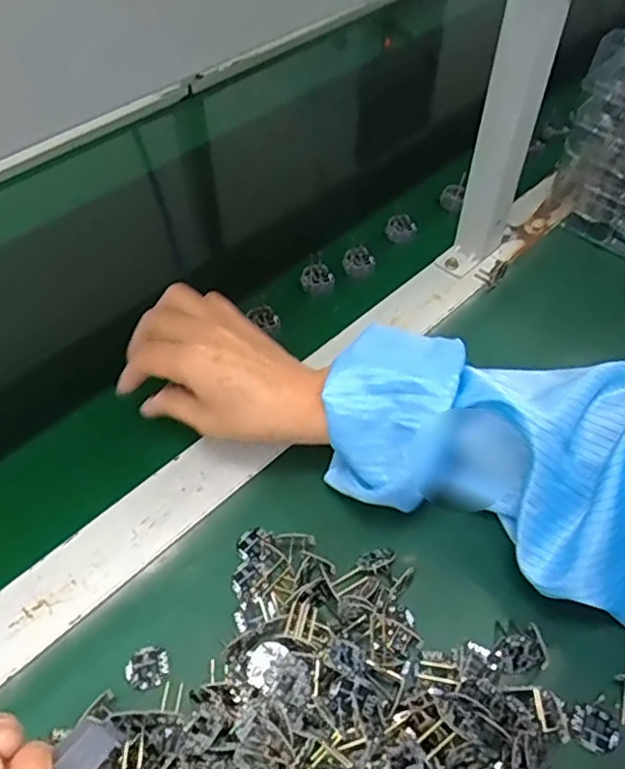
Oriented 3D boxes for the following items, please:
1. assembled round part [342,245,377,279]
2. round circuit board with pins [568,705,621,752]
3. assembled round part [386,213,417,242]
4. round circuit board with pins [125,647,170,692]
[{"bbox_3d":[0.042,-0.111,0.573,0.029,0.014,0.026,4,52,3],"label":"assembled round part"},{"bbox_3d":[0.151,0.184,0.339,0.024,0.006,0.020,30,58,21],"label":"round circuit board with pins"},{"bbox_3d":[0.085,-0.148,0.604,0.028,0.016,0.025,8,53,6],"label":"assembled round part"},{"bbox_3d":[-0.094,0.161,0.361,0.024,0.004,0.022,0,52,0],"label":"round circuit board with pins"}]

